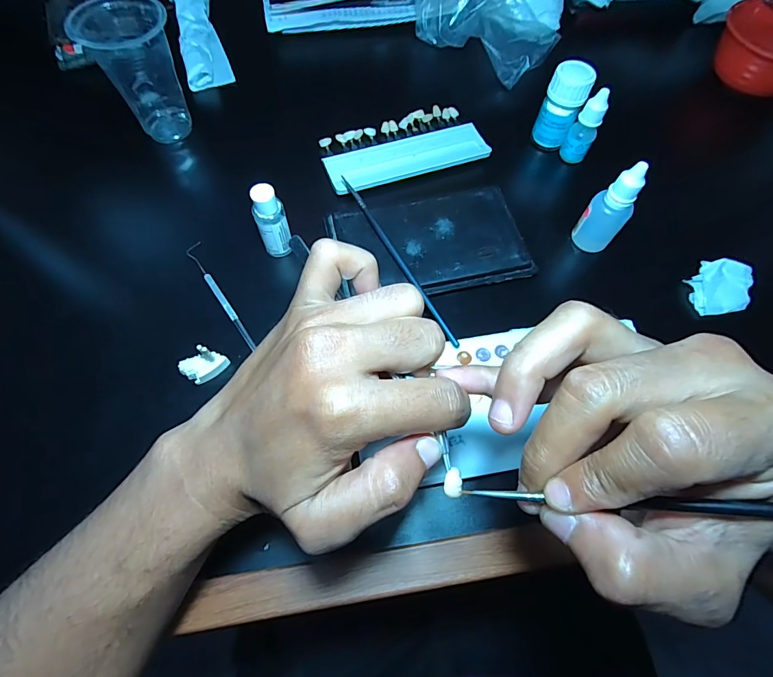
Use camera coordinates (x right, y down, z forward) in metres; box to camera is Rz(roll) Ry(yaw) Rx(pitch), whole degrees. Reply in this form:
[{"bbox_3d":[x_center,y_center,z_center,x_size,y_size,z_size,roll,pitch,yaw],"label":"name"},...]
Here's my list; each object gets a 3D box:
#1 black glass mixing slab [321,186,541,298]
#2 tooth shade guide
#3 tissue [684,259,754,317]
[{"bbox_3d":[0.035,-0.078,0.326,0.147,0.007,0.088,-12,67,-8],"label":"black glass mixing slab"},{"bbox_3d":[0.014,-0.177,0.377,0.147,0.018,0.075,-21,68,-12],"label":"tooth shade guide"},{"bbox_3d":[0.262,-0.041,0.317,0.043,0.018,0.041,-7,66,-6],"label":"tissue"}]

